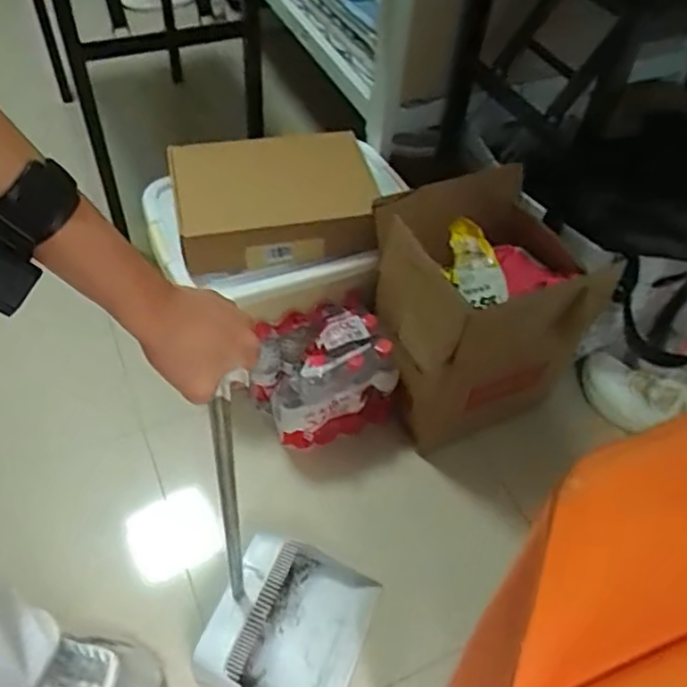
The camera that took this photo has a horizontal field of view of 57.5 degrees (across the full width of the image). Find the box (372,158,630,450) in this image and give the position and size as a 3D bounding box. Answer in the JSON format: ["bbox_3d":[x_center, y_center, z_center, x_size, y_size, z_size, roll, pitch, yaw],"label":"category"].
[{"bbox_3d":[0.233,-0.065,1.181,0.341,0.384,0.319,-21,55,-19],"label":"box"}]

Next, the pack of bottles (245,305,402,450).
[{"bbox_3d":[-0.045,0.069,1.189,0.222,0.239,0.166,-19,55,-18],"label":"pack of bottles"}]

